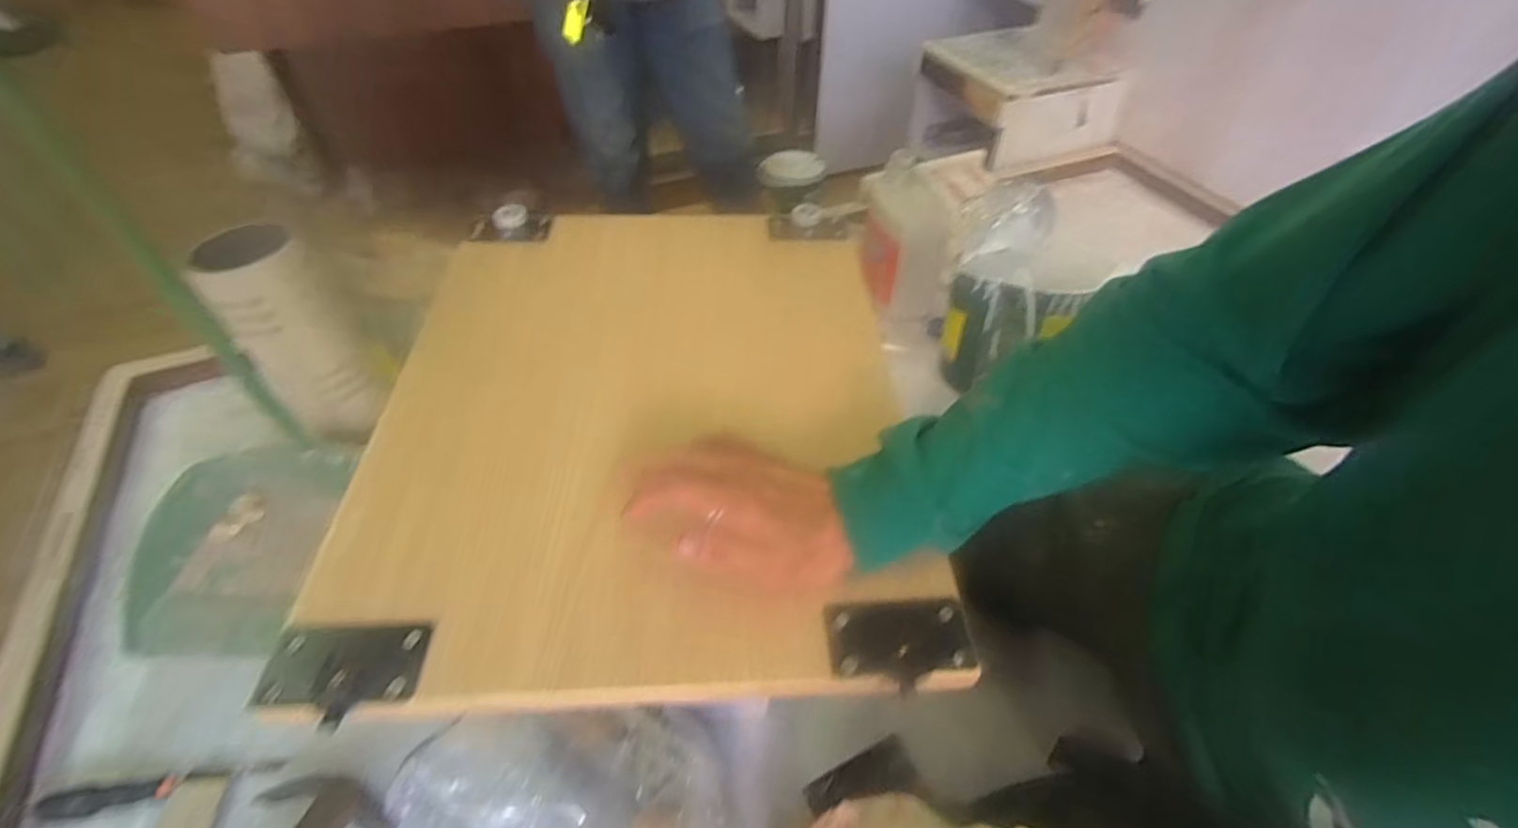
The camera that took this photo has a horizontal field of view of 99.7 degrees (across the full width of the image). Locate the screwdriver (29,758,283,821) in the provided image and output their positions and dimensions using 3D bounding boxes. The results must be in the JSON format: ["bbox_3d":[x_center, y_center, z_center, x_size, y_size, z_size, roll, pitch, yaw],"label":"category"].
[{"bbox_3d":[-0.578,0.364,0.627,0.206,0.028,0.025,-8,47,-8],"label":"screwdriver"}]

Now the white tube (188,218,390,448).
[{"bbox_3d":[-0.595,-0.105,0.828,0.117,0.267,0.120,-35,56,-28],"label":"white tube"}]

